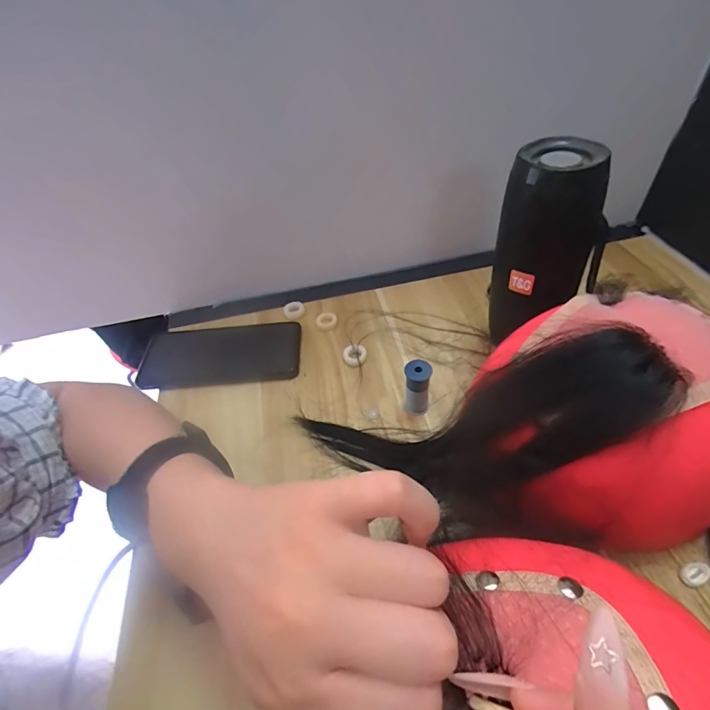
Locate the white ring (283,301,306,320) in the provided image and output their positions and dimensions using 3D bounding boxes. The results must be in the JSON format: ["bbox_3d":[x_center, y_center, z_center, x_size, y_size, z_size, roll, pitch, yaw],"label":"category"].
[{"bbox_3d":[-0.069,-0.050,0.459,0.023,0.007,0.025,-3,47,4],"label":"white ring"}]

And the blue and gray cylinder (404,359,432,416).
[{"bbox_3d":[0.053,0.028,0.345,0.021,0.050,0.018,8,49,14],"label":"blue and gray cylinder"}]

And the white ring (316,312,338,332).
[{"bbox_3d":[-0.031,-0.037,0.441,0.023,0.008,0.024,-3,47,4],"label":"white ring"}]

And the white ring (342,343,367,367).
[{"bbox_3d":[0.000,-0.001,0.404,0.023,0.004,0.025,-3,47,4],"label":"white ring"}]

